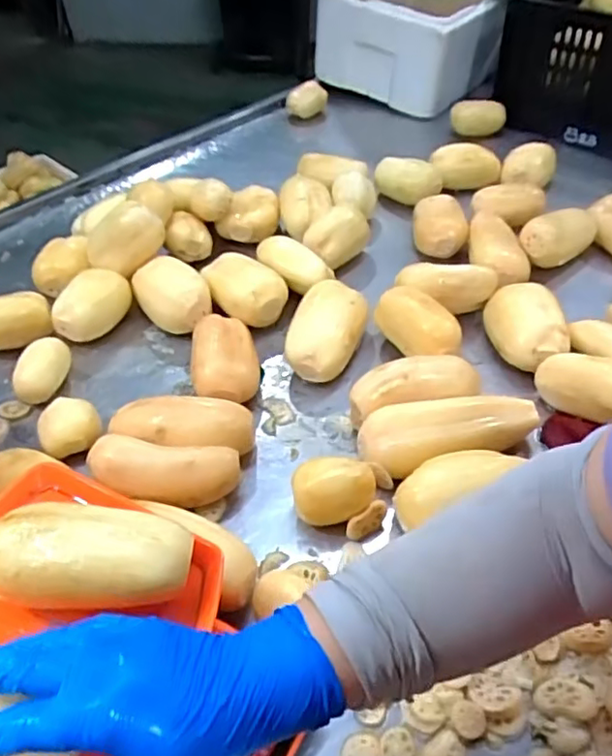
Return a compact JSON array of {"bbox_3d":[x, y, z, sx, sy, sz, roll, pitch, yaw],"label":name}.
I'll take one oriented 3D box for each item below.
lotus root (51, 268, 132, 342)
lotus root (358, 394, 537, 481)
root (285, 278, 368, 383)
[{"bbox_3d":[-0.274,-0.092,0.815,0.059,0.070,0.103,21,49,22],"label":"lotus root"},{"bbox_3d":[0.144,0.058,0.650,0.181,0.061,0.064,-12,46,-10],"label":"lotus root"},{"bbox_3d":[0.028,-0.057,0.764,0.068,0.071,0.128,15,47,17],"label":"root"}]

